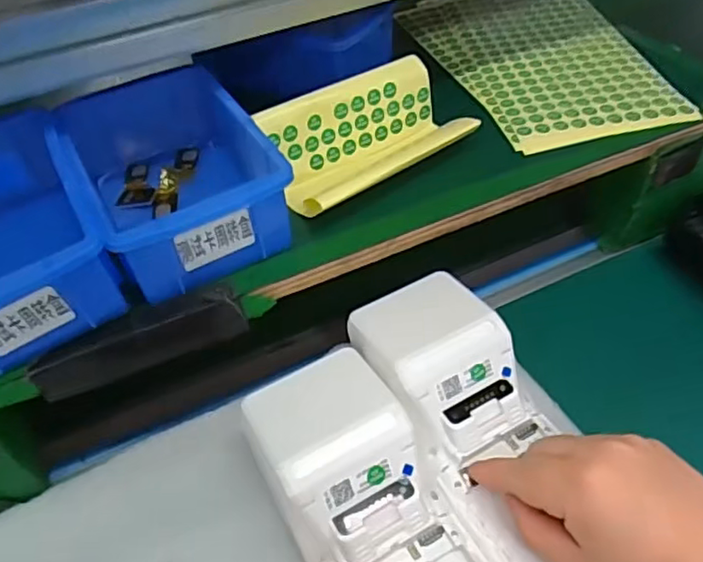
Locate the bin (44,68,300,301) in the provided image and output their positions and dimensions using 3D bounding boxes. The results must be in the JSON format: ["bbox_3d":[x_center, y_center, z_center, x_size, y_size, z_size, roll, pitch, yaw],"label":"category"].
[{"bbox_3d":[-0.103,-0.059,0.357,0.099,0.056,0.144,-26,51,-18],"label":"bin"}]

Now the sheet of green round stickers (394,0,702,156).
[{"bbox_3d":[0.142,-0.176,0.479,0.149,0.004,0.237,-12,47,-6],"label":"sheet of green round stickers"}]

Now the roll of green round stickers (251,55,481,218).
[{"bbox_3d":[0.010,-0.090,0.376,0.123,0.041,0.063,-26,50,-18],"label":"roll of green round stickers"}]

